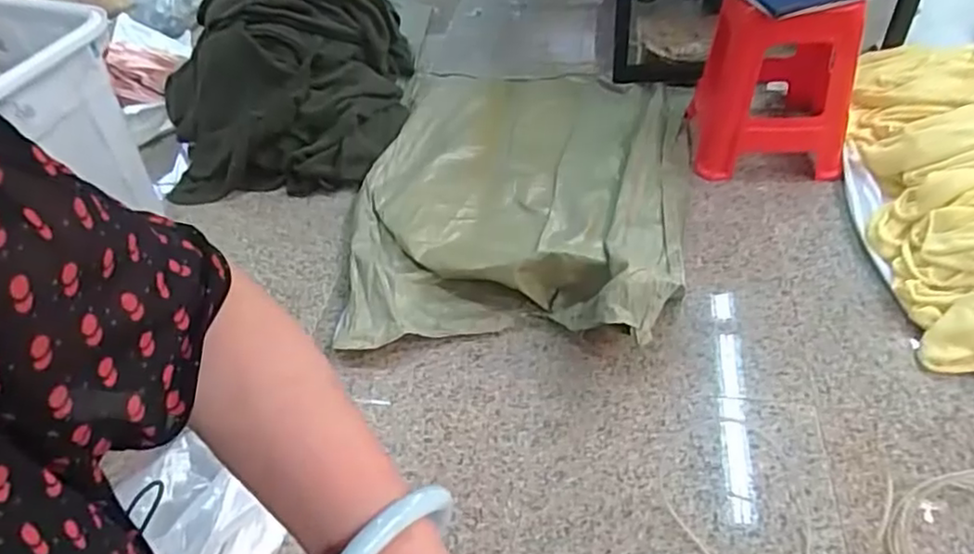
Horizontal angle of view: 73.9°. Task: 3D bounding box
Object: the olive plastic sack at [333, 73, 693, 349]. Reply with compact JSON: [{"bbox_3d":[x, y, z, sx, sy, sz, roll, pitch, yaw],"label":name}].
[{"bbox_3d":[0.108,-0.337,1.925,0.964,0.223,1.278,4,46,11],"label":"olive plastic sack"}]

